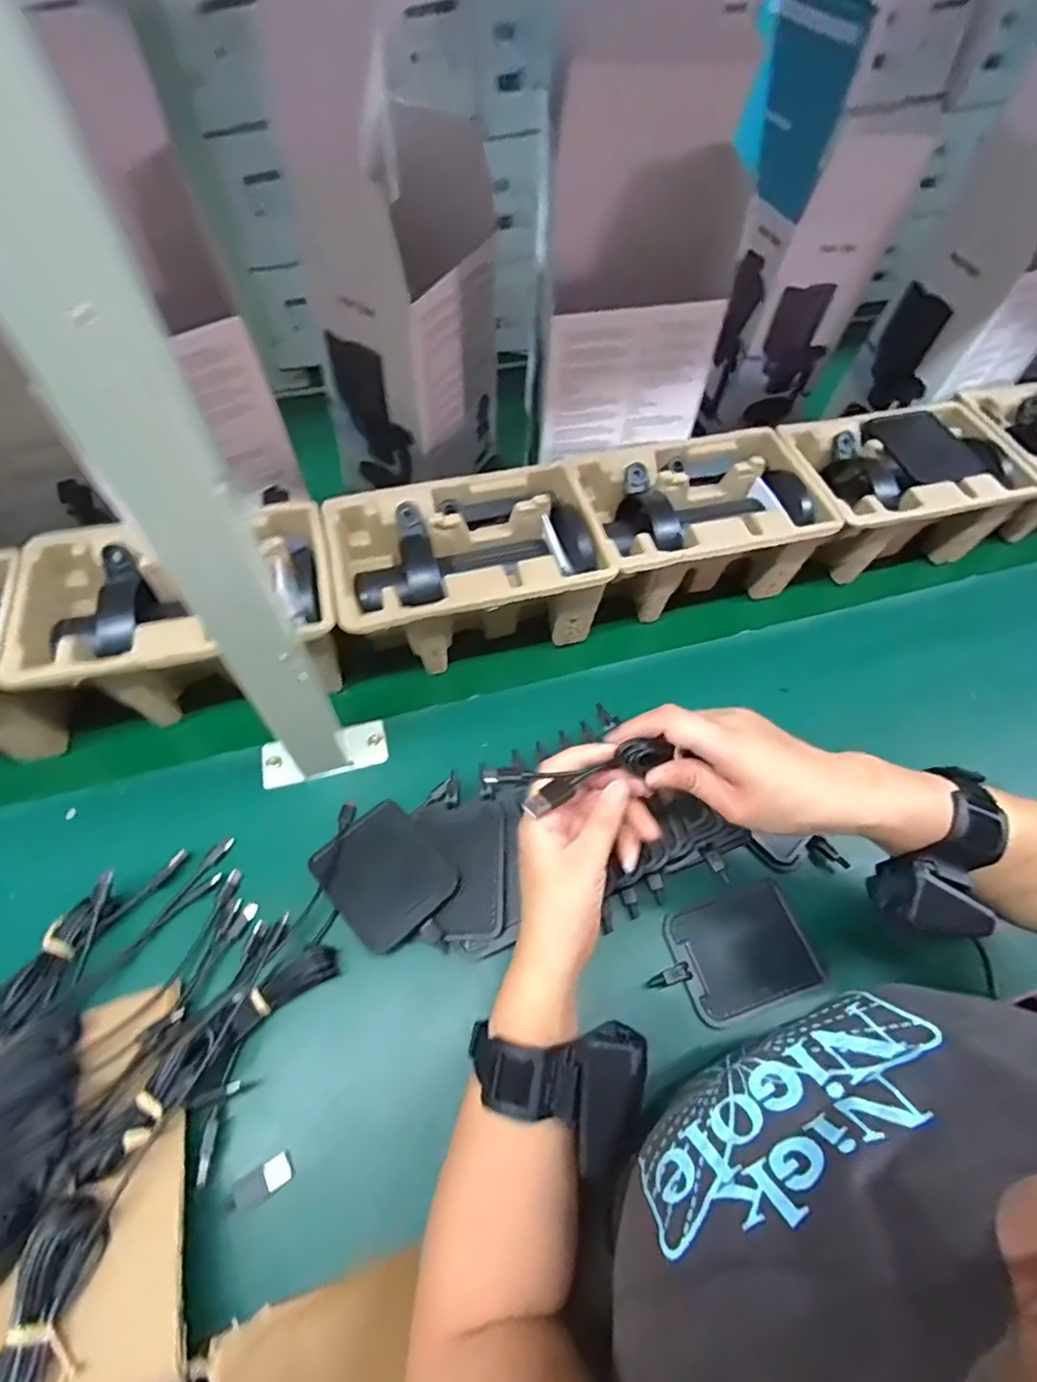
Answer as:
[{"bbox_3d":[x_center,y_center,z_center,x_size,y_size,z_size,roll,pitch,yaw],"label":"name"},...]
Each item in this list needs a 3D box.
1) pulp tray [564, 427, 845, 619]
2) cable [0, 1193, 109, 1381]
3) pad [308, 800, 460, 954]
[{"bbox_3d":[0.165,-0.158,0.579,0.231,0.106,0.148,-14,59,-9],"label":"pulp tray"},{"bbox_3d":[-0.235,0.307,0.280,0.032,0.015,0.098,7,58,4],"label":"cable"},{"bbox_3d":[-0.099,0.134,0.435,0.078,0.006,0.093,-39,65,-22],"label":"pad"}]

